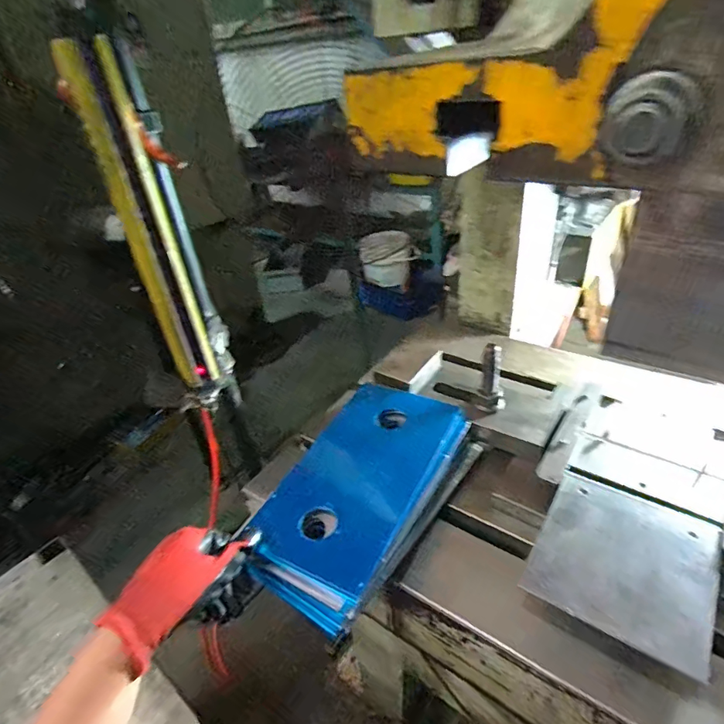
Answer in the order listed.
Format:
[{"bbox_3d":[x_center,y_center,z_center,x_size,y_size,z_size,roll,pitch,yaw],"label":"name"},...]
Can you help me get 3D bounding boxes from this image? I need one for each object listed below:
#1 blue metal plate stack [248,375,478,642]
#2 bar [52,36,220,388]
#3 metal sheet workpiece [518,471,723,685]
[{"bbox_3d":[0.008,0.142,0.536,0.165,0.037,0.289,34,56,16],"label":"blue metal plate stack"},{"bbox_3d":[-0.213,-0.120,0.478,0.054,0.337,0.050,-16,35,-15],"label":"bar"},{"bbox_3d":[0.246,0.183,0.433,0.143,0.005,0.156,18,42,31],"label":"metal sheet workpiece"}]

